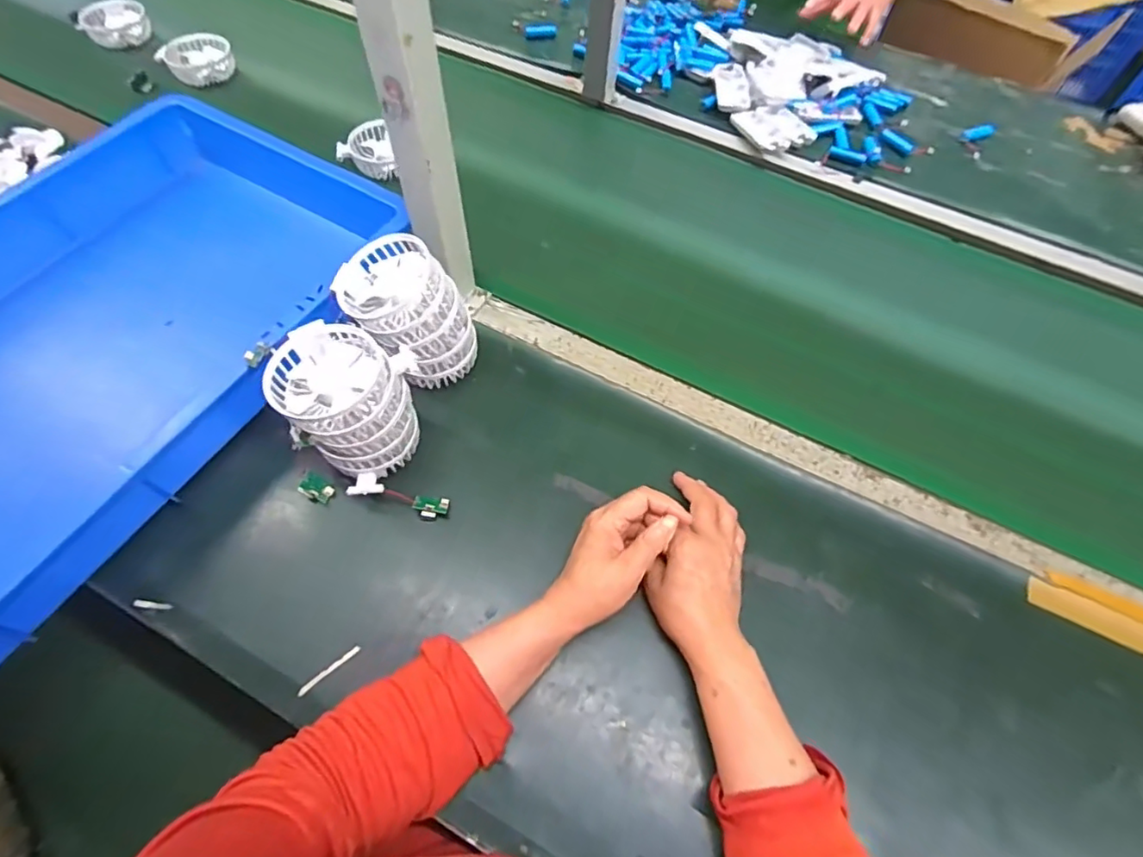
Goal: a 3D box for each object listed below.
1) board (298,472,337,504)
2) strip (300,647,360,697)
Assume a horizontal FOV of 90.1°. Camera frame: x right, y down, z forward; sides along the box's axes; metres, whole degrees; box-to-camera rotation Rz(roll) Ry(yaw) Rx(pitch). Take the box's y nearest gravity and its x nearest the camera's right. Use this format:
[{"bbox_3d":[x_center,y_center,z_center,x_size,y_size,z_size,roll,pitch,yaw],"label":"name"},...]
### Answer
[{"bbox_3d":[-0.238,0.057,0.535,0.029,0.005,0.022,36,65,-17],"label":"board"},{"bbox_3d":[-0.199,0.199,0.469,0.054,0.004,0.006,-37,68,-18],"label":"strip"}]

